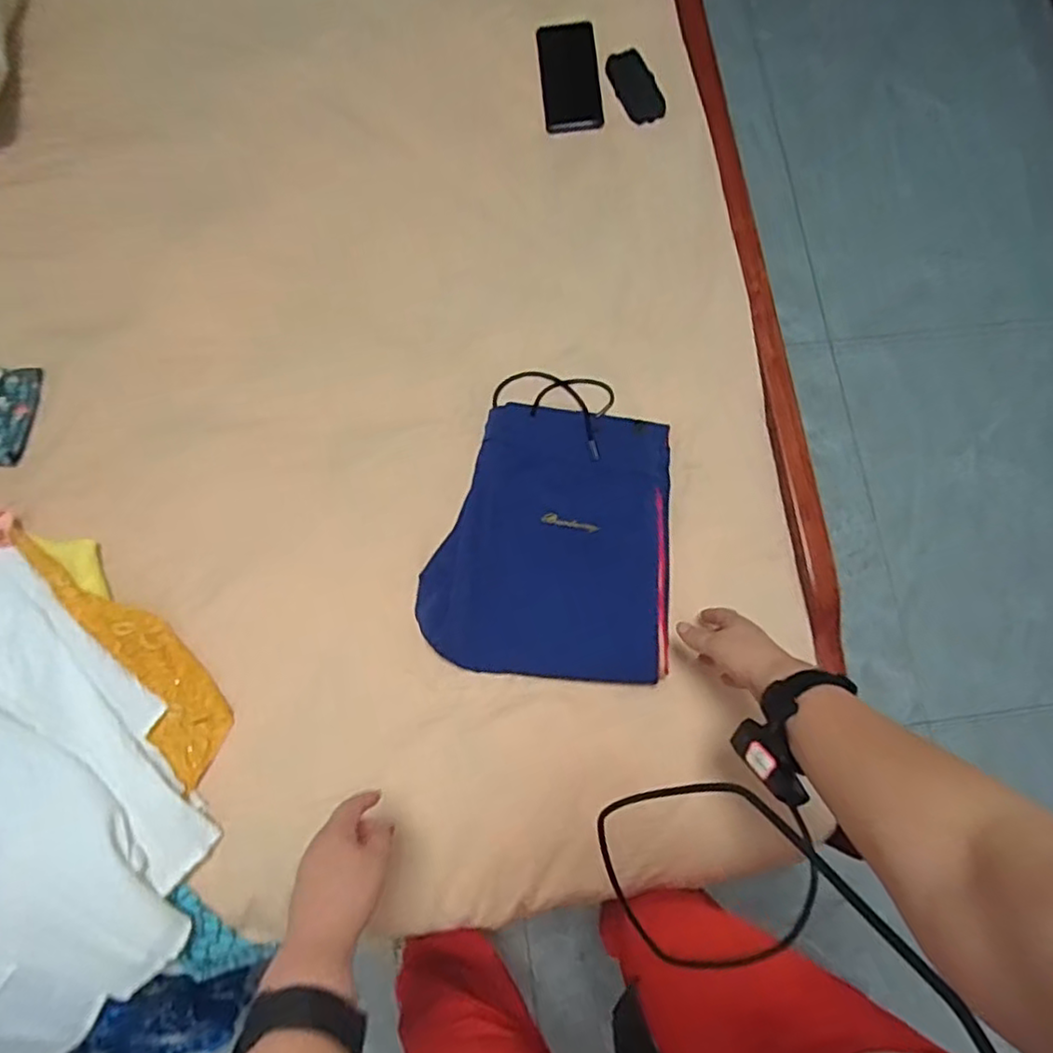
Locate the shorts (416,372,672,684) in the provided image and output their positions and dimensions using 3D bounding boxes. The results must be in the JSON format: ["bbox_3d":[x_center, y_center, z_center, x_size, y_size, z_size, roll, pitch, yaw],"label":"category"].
[{"bbox_3d":[0.029,-0.013,0.744,0.271,0.039,0.354,5,77,-2],"label":"shorts"}]

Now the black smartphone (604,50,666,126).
[{"bbox_3d":[0.148,-0.595,0.886,0.054,0.011,0.107,-21,79,-7],"label":"black smartphone"}]

